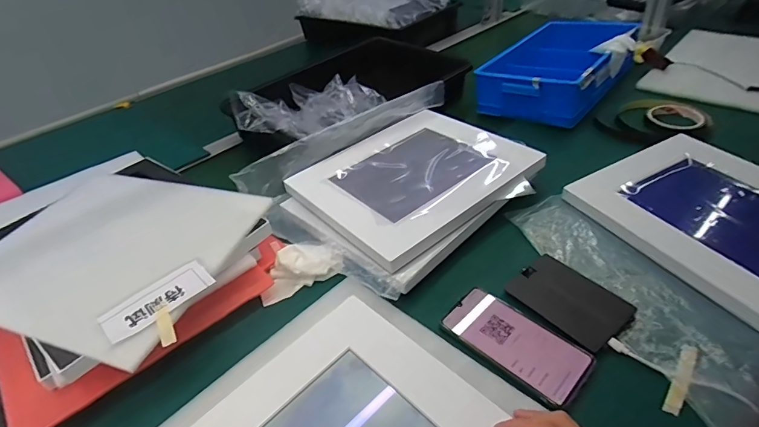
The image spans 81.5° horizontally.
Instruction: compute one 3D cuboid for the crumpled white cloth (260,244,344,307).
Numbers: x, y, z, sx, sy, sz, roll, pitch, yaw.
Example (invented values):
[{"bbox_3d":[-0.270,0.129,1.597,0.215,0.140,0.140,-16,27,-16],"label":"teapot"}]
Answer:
[{"bbox_3d":[-0.101,0.072,0.571,0.106,0.031,0.065,-13,39,-8],"label":"crumpled white cloth"}]

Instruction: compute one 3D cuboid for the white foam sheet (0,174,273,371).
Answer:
[{"bbox_3d":[-0.321,0.039,0.531,0.307,0.011,0.246,9,41,19],"label":"white foam sheet"}]

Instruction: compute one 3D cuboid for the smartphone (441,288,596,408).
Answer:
[{"bbox_3d":[0.144,0.135,0.472,0.073,0.013,0.145,-35,47,-30],"label":"smartphone"}]

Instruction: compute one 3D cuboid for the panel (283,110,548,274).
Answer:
[{"bbox_3d":[0.048,-0.060,0.653,0.298,0.028,0.263,-33,44,-25],"label":"panel"}]

